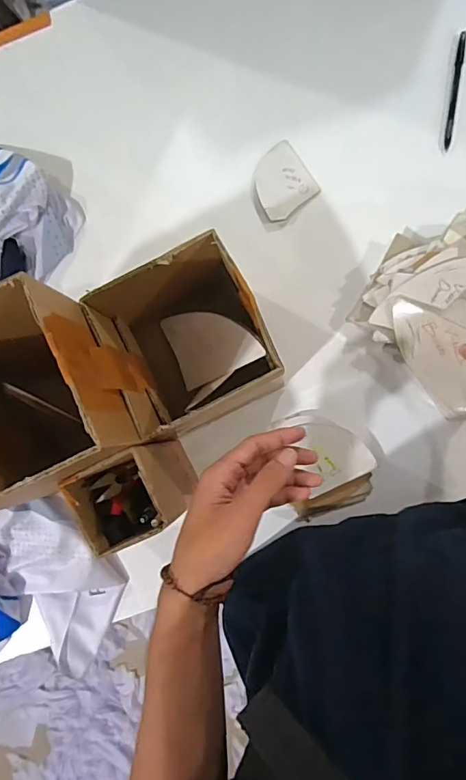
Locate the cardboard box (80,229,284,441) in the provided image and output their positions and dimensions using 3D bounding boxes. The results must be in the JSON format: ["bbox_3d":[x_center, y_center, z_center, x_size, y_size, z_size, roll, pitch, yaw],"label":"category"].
[{"bbox_3d":[-0.046,-0.053,0.514,0.150,0.154,0.151,-24,84,4],"label":"cardboard box"}]

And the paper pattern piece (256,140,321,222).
[{"bbox_3d":[0.060,-0.265,0.597,0.073,0.007,0.082,-33,86,-1],"label":"paper pattern piece"}]

